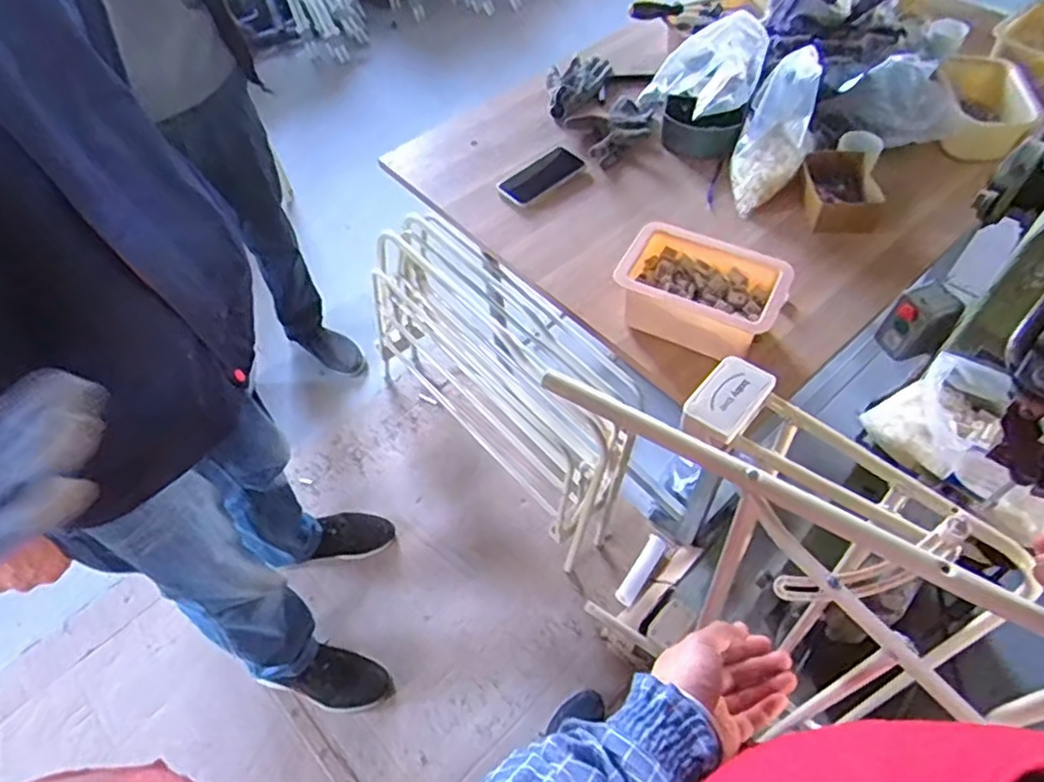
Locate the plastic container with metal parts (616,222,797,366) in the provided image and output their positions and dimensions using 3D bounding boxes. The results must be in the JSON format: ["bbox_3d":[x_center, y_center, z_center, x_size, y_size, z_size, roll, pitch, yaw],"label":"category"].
[{"bbox_3d":[0.240,-0.126,0.905,0.206,0.110,0.135,25,60,19],"label":"plastic container with metal parts"}]

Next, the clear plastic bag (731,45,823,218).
[{"bbox_3d":[0.400,-0.403,1.049,0.108,0.061,0.257,20,100,18],"label":"clear plastic bag"}]

